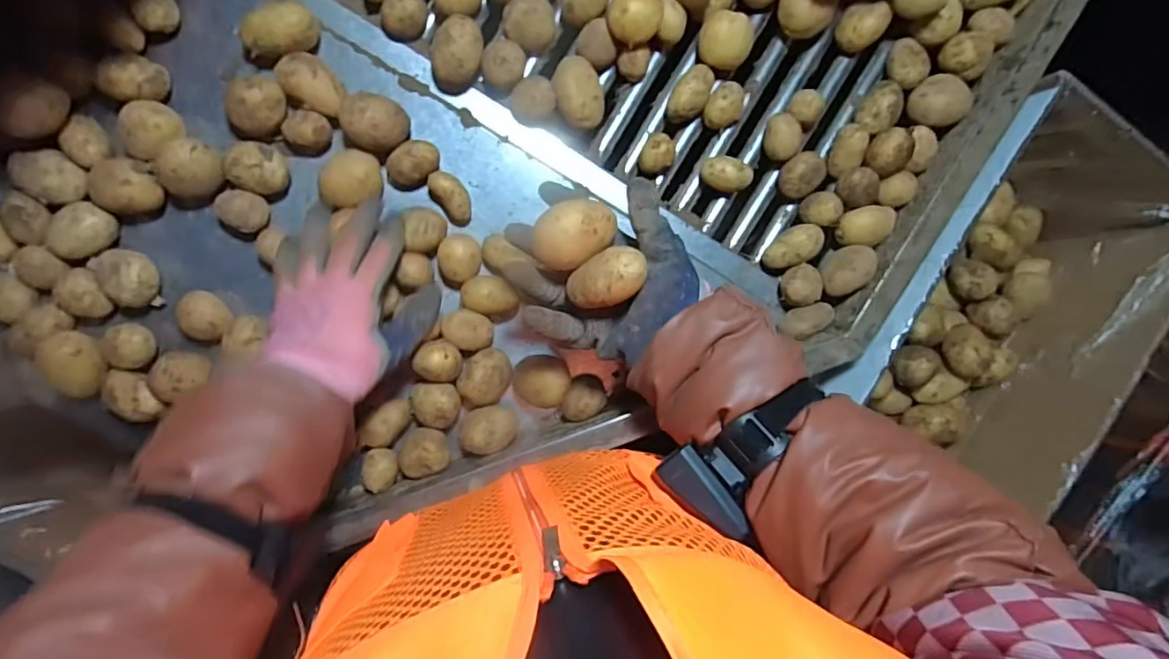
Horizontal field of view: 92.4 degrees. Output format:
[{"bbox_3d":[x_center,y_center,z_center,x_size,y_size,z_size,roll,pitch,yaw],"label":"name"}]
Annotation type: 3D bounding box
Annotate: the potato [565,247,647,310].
[{"bbox_3d":[0.017,-0.036,0.392,0.048,0.032,0.036,-33,95,-9],"label":"potato"}]

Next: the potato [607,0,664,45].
[{"bbox_3d":[0.041,-0.263,0.472,0.043,0.039,0.043,0,89,-10],"label":"potato"}]

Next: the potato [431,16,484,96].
[{"bbox_3d":[-0.108,-0.233,0.479,0.042,0.046,0.047,-2,90,-10],"label":"potato"}]

